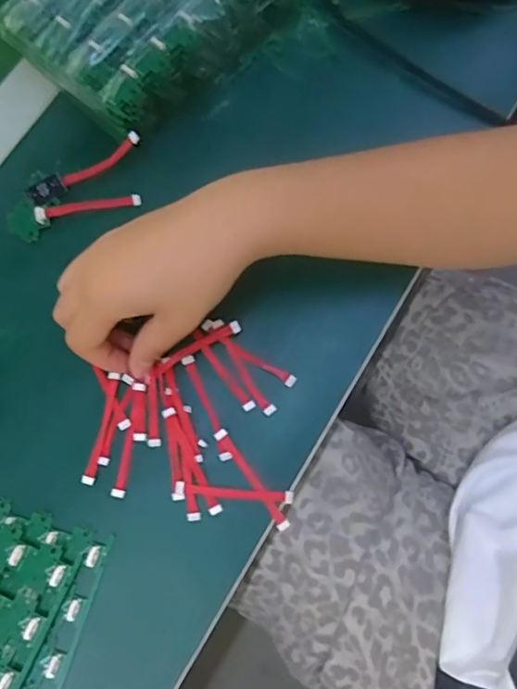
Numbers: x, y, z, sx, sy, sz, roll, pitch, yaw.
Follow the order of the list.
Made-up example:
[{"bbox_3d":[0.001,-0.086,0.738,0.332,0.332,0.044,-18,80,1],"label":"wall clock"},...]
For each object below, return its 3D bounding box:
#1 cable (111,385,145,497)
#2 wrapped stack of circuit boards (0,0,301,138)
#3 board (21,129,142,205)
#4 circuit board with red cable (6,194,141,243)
[{"bbox_3d":[-0.082,0.060,0.339,0.008,0.004,0.071,9,77,1],"label":"cable"},{"bbox_3d":[-0.077,-0.244,0.387,0.128,0.046,0.181,41,80,9],"label":"wrapped stack of circuit boards"},{"bbox_3d":[-0.124,-0.125,0.381,0.091,0.008,0.016,-25,79,9],"label":"board"},{"bbox_3d":[-0.132,-0.096,0.381,0.093,0.005,0.030,-12,77,-2],"label":"circuit board with red cable"}]

